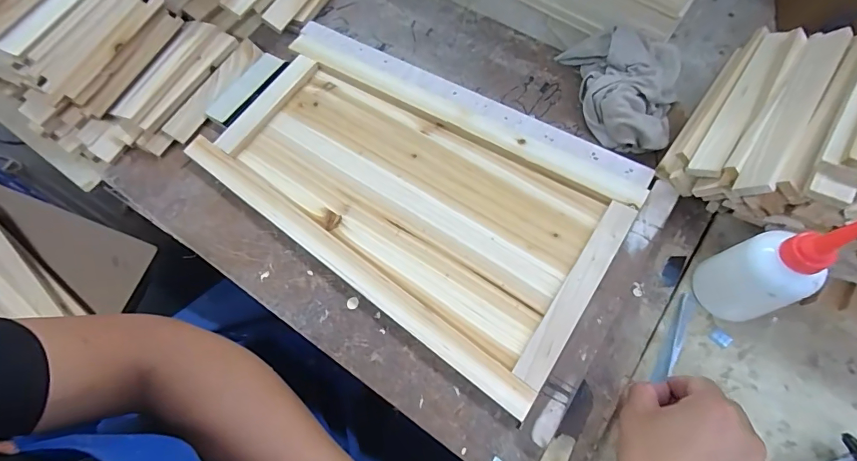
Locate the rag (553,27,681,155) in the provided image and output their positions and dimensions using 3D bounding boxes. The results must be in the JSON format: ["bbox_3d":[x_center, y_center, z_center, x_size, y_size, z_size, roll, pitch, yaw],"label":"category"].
[{"bbox_3d":[0.208,-0.158,0.463,0.125,0.051,0.139,15,67,7],"label":"rag"}]

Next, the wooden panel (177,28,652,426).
[{"bbox_3d":[-0.019,-0.057,0.446,0.430,0.026,0.265,33,71,14],"label":"wooden panel"}]

